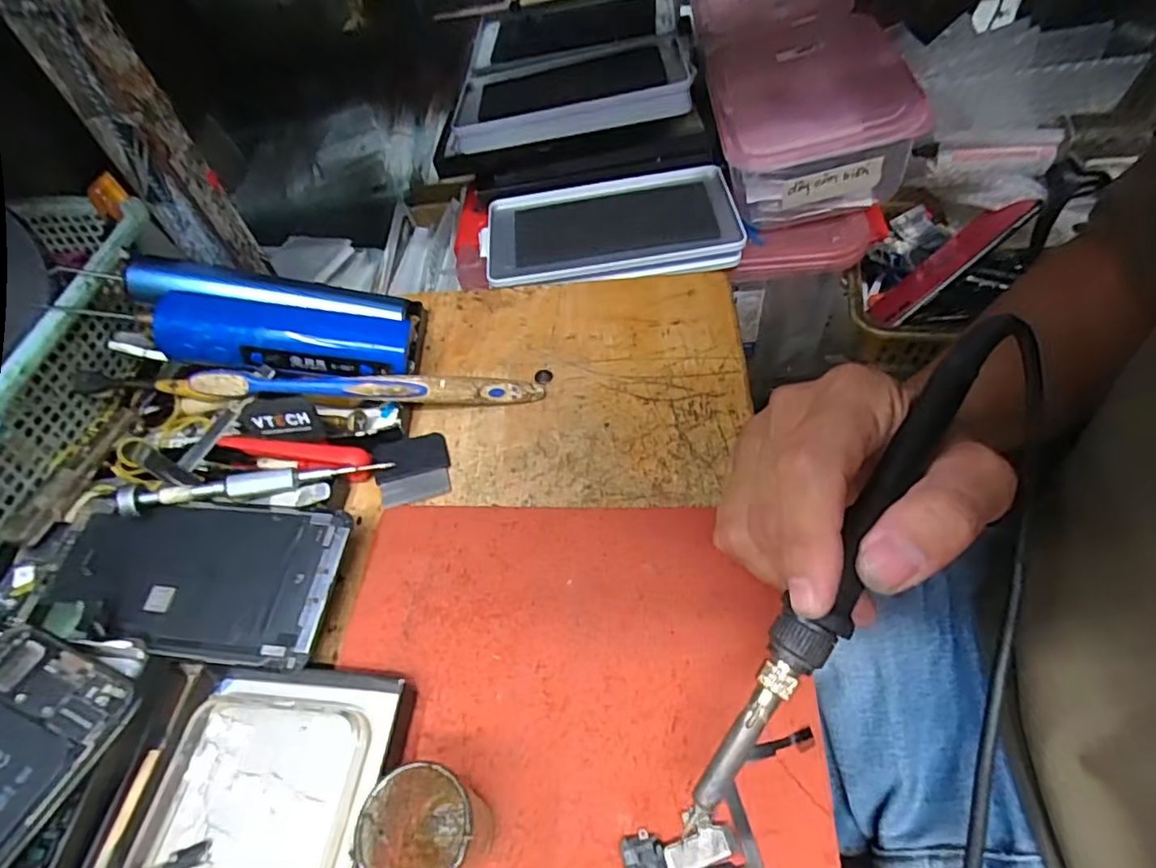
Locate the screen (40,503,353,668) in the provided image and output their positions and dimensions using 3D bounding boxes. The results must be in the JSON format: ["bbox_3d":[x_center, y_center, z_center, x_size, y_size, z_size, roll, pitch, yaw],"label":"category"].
[{"bbox_3d":[-0.179,0.065,0.282,0.141,0.004,0.069,3,59,9],"label":"screen"}]

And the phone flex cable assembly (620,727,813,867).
[{"bbox_3d":[0.057,0.141,0.214,0.080,0.006,0.037,-28,56,-14],"label":"phone flex cable assembly"}]

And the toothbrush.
[{"bbox_3d":[-0.111,-0.026,0.332,0.180,0.013,0.011,1,53,-9],"label":"toothbrush"}]

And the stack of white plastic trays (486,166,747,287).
[{"bbox_3d":[0.024,-0.155,0.458,0.183,0.018,0.107,-5,53,2],"label":"stack of white plastic trays"}]

